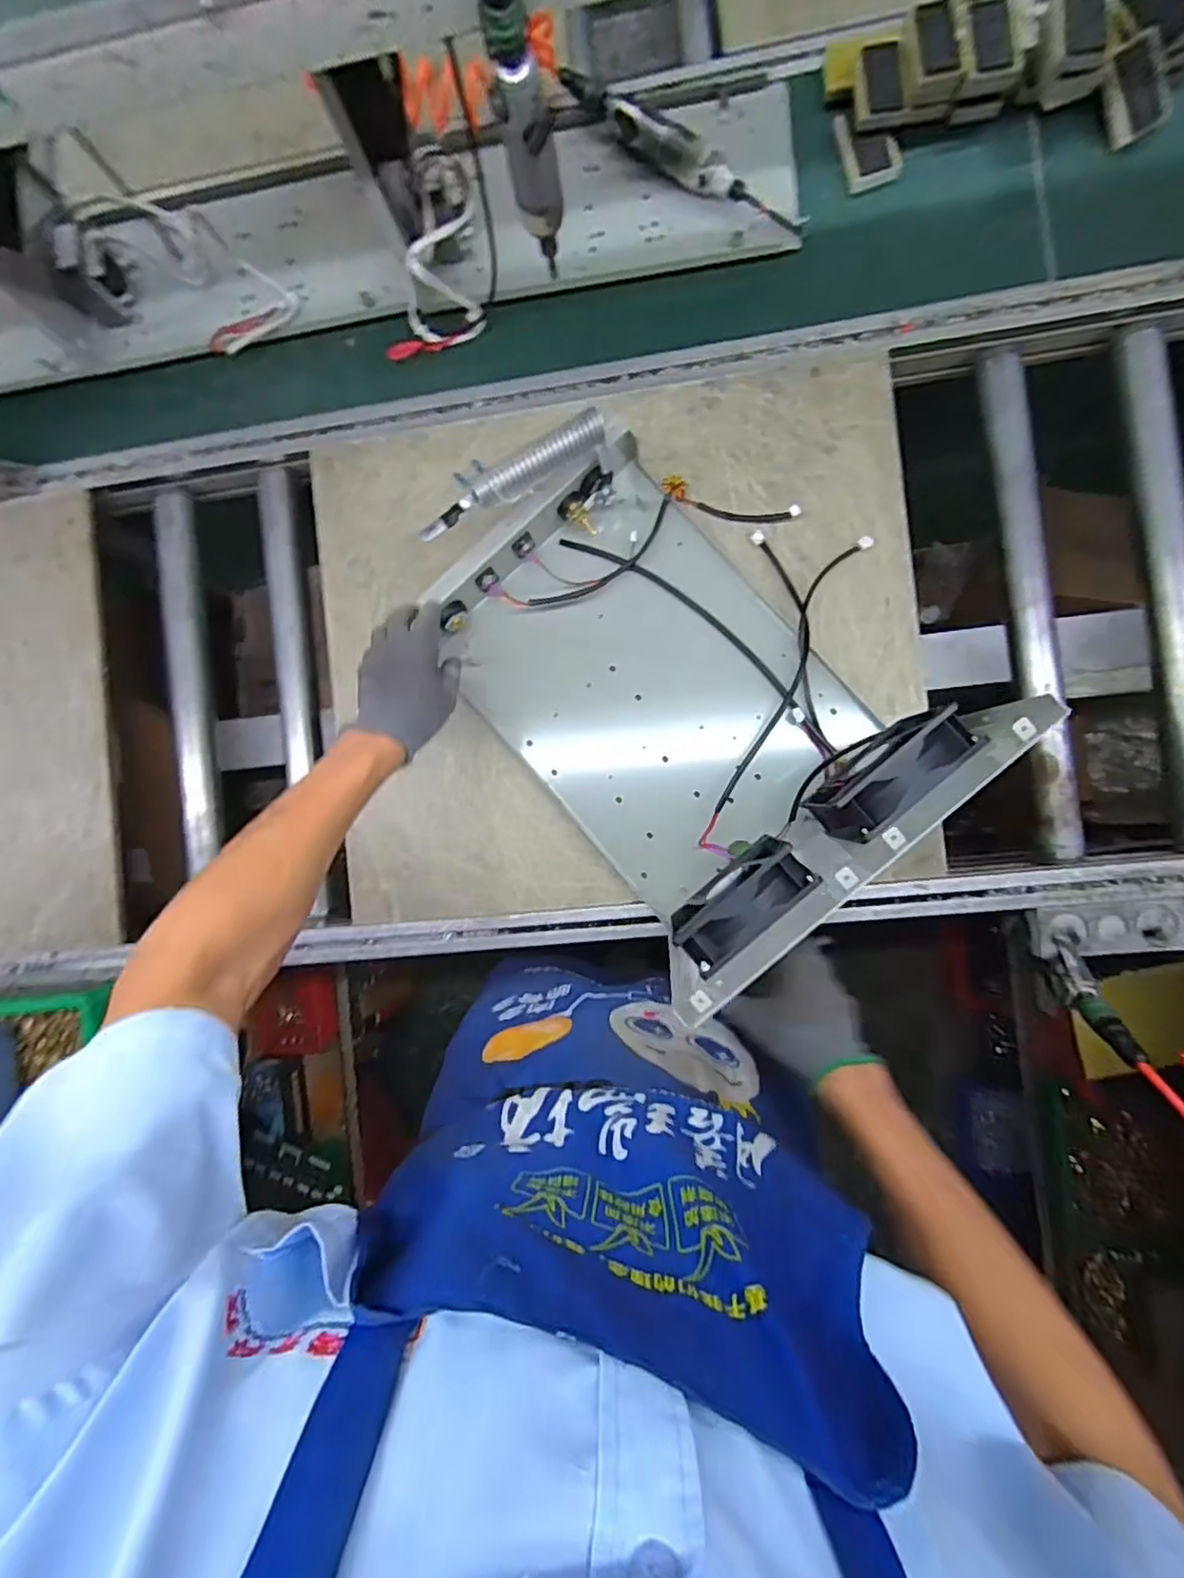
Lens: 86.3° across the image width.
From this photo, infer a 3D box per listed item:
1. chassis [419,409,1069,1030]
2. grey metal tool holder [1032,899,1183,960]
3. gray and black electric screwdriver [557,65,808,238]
[{"bbox_3d":[0.060,-0.116,0.607,0.339,0.250,0.466,-42,86,5],"label":"chassis"},{"bbox_3d":[0.560,0.151,0.681,0.154,0.021,0.052,-6,90,6],"label":"grey metal tool holder"},{"bbox_3d":[0.091,-0.707,0.702,0.308,0.045,0.031,35,95,4],"label":"gray and black electric screwdriver"}]

